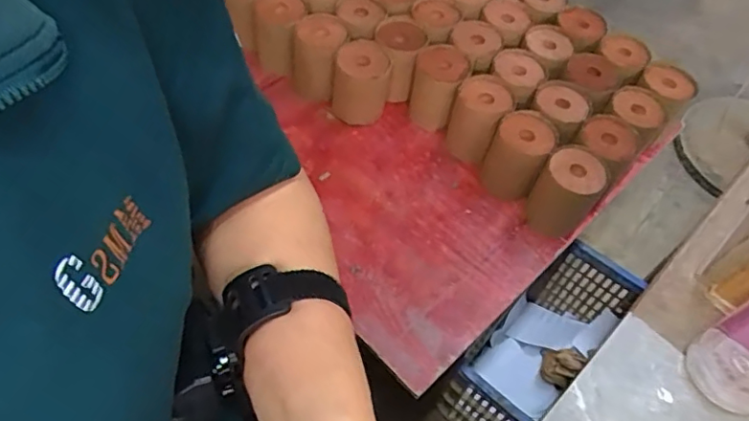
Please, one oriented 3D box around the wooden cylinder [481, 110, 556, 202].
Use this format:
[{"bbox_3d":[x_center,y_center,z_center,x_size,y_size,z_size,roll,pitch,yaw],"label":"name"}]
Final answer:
[{"bbox_3d":[0.206,-0.077,0.818,0.083,0.104,0.087,2,57,-3],"label":"wooden cylinder"}]

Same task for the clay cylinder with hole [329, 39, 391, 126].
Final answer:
[{"bbox_3d":[-0.023,-0.200,0.891,0.087,0.111,0.075,4,57,-1],"label":"clay cylinder with hole"}]

